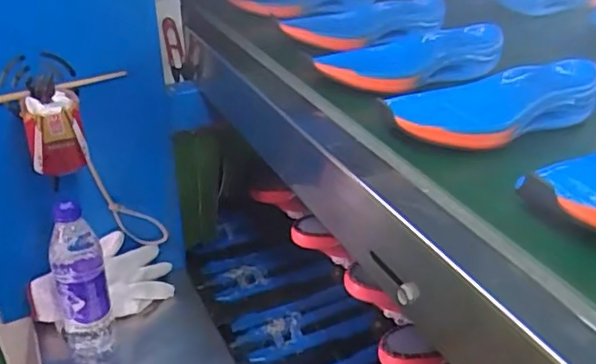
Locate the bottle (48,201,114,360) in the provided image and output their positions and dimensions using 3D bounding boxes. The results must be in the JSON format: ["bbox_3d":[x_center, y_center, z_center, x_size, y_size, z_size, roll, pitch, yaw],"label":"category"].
[{"bbox_3d":[-0.287,0.129,0.766,0.075,0.220,0.070,-20,31,-23],"label":"bottle"}]

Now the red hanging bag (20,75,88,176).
[{"bbox_3d":[-0.294,-0.063,0.711,0.068,0.098,0.066,-17,30,-19],"label":"red hanging bag"}]

